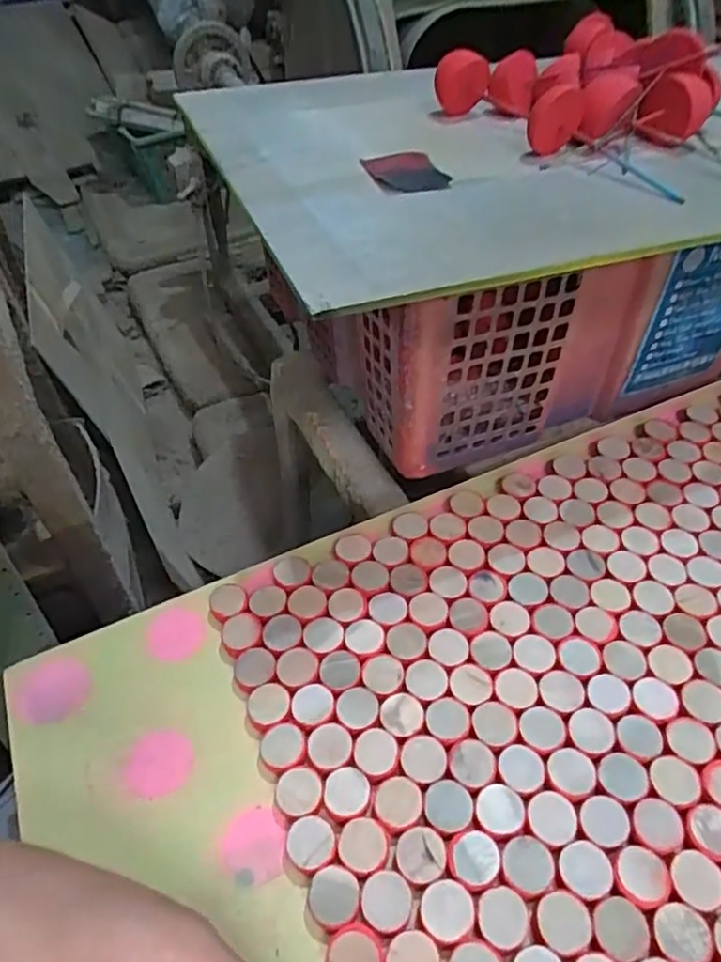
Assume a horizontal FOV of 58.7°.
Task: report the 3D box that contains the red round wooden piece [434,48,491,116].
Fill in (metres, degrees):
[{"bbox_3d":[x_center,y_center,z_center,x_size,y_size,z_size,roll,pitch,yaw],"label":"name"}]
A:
[{"bbox_3d":[0.071,-0.282,0.454,0.038,0.042,0.026,6,48,6],"label":"red round wooden piece"}]

